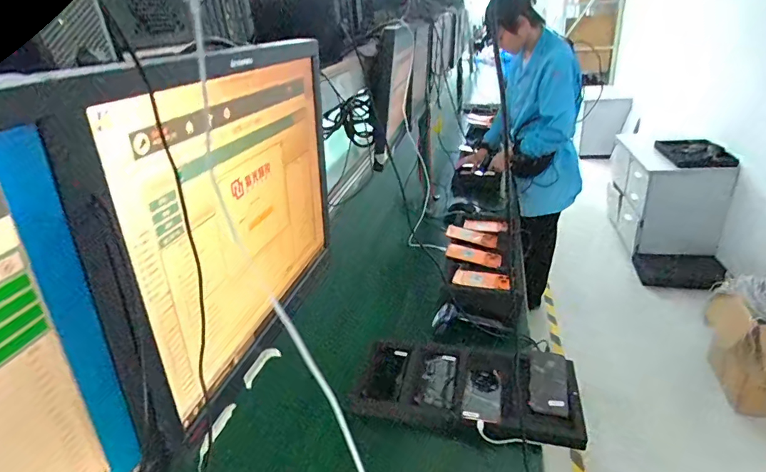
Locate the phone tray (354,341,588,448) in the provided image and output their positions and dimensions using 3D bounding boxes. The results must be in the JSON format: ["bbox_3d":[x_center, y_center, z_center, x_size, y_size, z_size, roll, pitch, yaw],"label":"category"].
[{"bbox_3d":[0.177,0.320,0.974,0.475,0.055,0.249,1,27,13],"label":"phone tray"}]

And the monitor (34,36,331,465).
[{"bbox_3d":[-0.132,-0.028,0.456,0.057,0.298,0.372,1,27,11],"label":"monitor"}]

